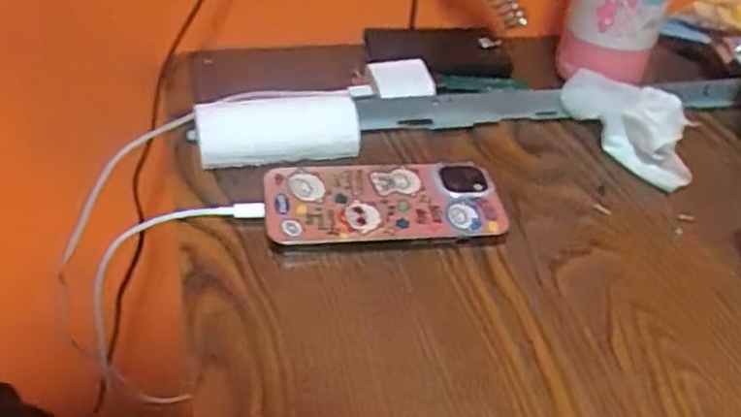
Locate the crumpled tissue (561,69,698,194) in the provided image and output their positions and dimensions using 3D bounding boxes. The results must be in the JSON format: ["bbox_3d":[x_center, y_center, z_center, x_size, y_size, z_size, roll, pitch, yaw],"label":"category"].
[{"bbox_3d":[0.186,-0.058,0.479,0.050,0.036,0.106,-22,47,-28],"label":"crumpled tissue"}]

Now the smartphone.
[{"bbox_3d":[0.009,-0.004,0.415,0.139,0.008,0.062,-3,55,-8],"label":"smartphone"}]

